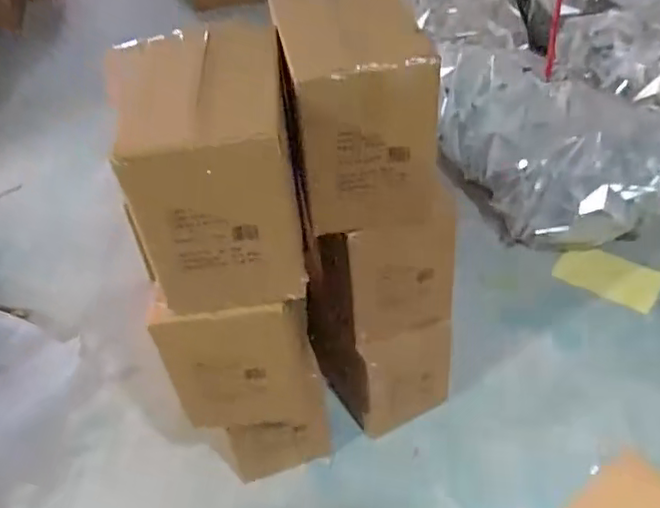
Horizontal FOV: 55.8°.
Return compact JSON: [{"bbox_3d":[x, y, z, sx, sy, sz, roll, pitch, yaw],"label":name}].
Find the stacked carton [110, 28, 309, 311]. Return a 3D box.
[{"bbox_3d":[-0.171,-0.126,1.013,0.249,0.347,0.281,-8,43,-3],"label":"stacked carton"}]

